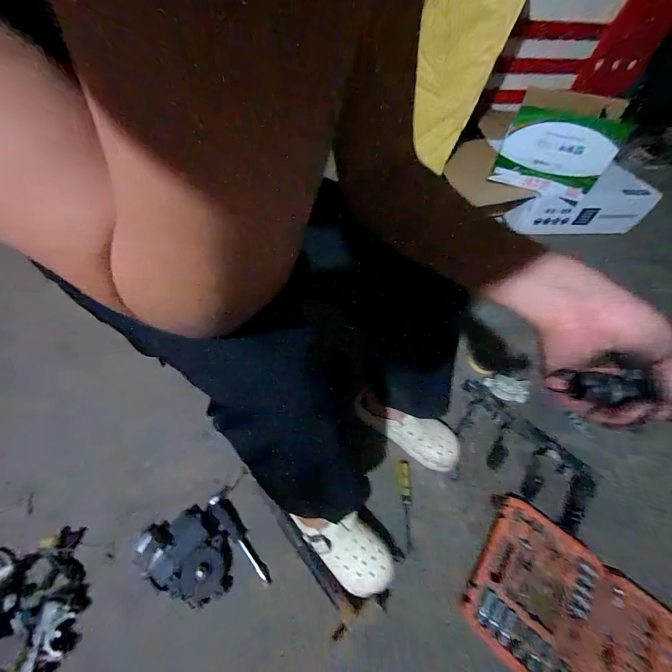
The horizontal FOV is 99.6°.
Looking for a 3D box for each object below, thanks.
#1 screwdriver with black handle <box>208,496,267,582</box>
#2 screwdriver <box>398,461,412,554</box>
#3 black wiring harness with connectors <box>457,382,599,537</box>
[{"bbox_3d":[-0.189,0.387,0.547,0.032,0.030,0.171,-36,65,-25],"label":"screwdriver with black handle"},{"bbox_3d":[0.151,0.357,0.604,0.024,0.017,0.165,1,56,-3],"label":"screwdriver"},{"bbox_3d":[0.432,0.263,0.681,0.172,0.024,0.331,-38,66,-25],"label":"black wiring harness with connectors"}]

